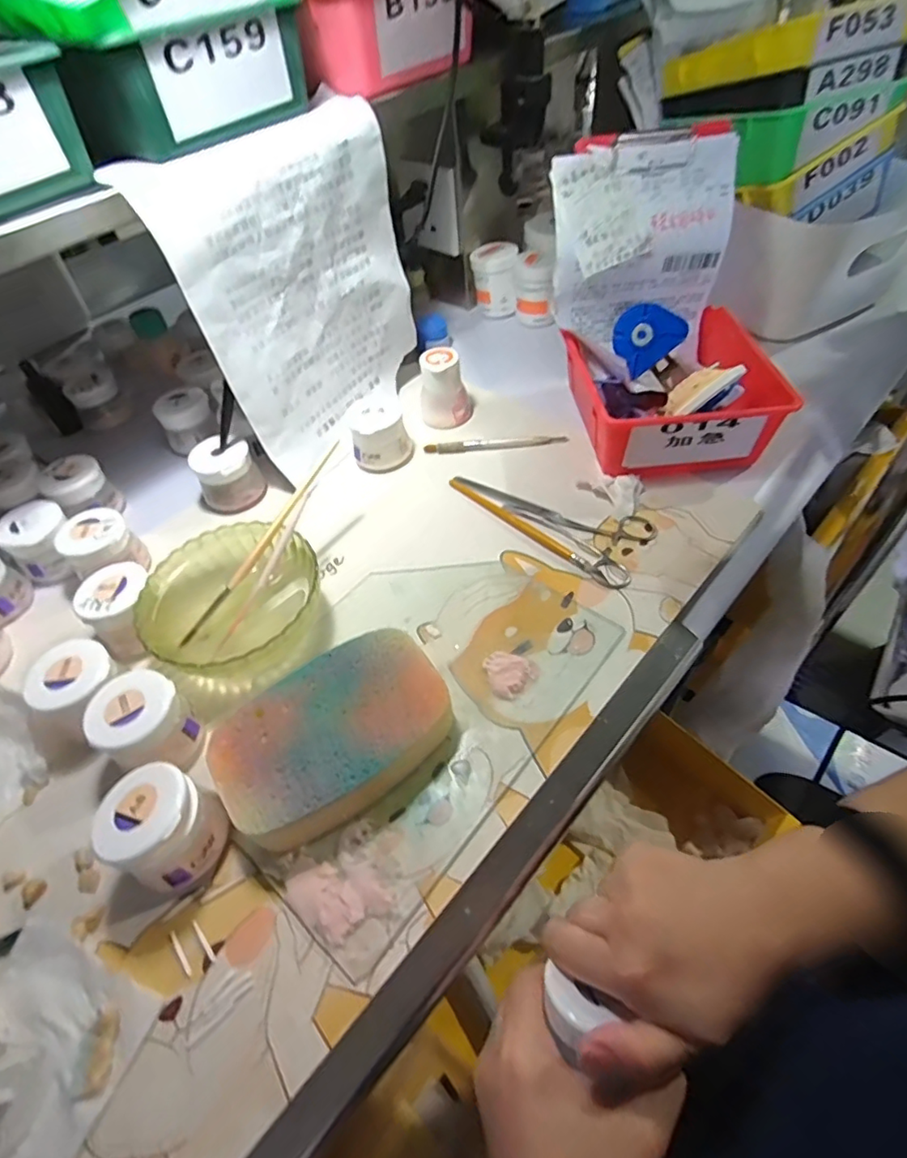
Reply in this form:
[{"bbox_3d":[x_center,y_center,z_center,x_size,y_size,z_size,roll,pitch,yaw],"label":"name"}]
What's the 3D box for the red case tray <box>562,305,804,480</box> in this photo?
[{"bbox_3d":[0.188,-0.166,0.503,0.154,0.068,0.164,-9,51,-1],"label":"red case tray"}]

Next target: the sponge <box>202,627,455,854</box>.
[{"bbox_3d":[-0.067,0.095,0.337,0.136,0.037,0.097,-33,55,-19],"label":"sponge"}]

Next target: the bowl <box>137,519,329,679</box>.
[{"bbox_3d":[-0.151,0.022,0.398,0.118,0.048,0.125,-3,51,4],"label":"bowl"}]

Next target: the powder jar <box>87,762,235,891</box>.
[{"bbox_3d":[-0.155,0.135,0.305,0.049,0.057,0.047,-3,51,4],"label":"powder jar"}]

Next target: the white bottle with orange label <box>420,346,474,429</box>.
[{"bbox_3d":[-0.007,-0.184,0.544,0.048,0.064,0.040,-5,51,2],"label":"white bottle with orange label"}]

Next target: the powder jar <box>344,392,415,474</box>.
[{"bbox_3d":[-0.069,-0.140,0.523,0.053,0.054,0.060,-12,51,-4],"label":"powder jar"}]

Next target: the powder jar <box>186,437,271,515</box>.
[{"bbox_3d":[-0.200,-0.094,0.501,0.052,0.049,0.048,-3,51,4],"label":"powder jar"}]

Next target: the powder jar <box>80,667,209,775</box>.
[{"bbox_3d":[-0.185,0.089,0.343,0.051,0.044,0.049,-3,51,4],"label":"powder jar"}]

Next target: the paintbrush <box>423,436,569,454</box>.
[{"bbox_3d":[0.039,-0.127,0.526,0.131,0.009,0.013,-5,51,2],"label":"paintbrush"}]

